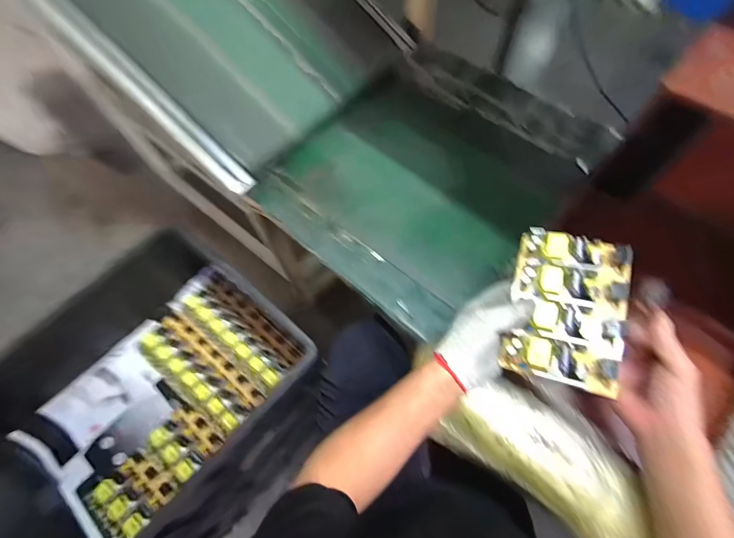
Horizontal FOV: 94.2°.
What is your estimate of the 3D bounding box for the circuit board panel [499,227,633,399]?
[{"bbox_3d":[0.258,0.047,0.435,0.132,0.038,0.193,16,67,8],"label":"circuit board panel"}]

